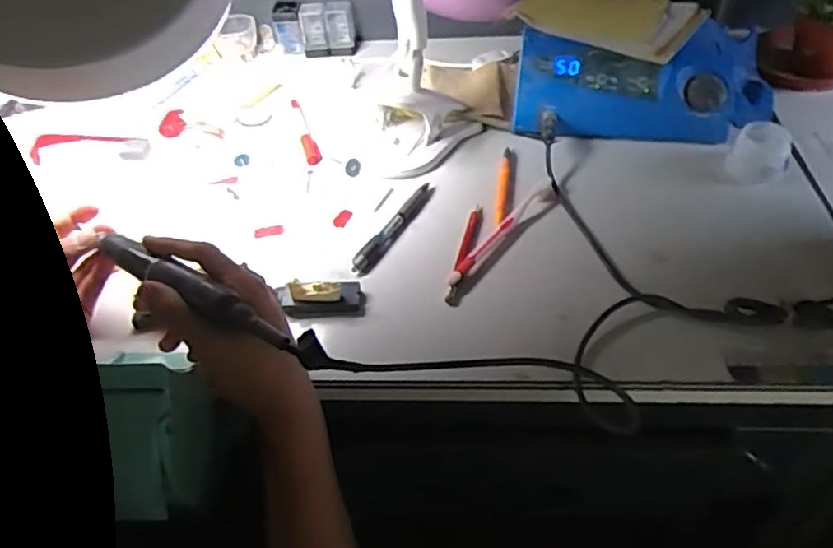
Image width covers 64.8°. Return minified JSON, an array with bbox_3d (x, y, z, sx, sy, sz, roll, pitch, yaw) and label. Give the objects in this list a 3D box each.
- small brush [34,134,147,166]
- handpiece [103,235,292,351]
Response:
[{"bbox_3d":[-0.381,-0.149,0.770,0.144,0.015,0.043,-1,44,3],"label":"small brush"},{"bbox_3d":[-0.163,0.010,0.461,0.183,0.017,0.022,24,51,28],"label":"handpiece"}]

